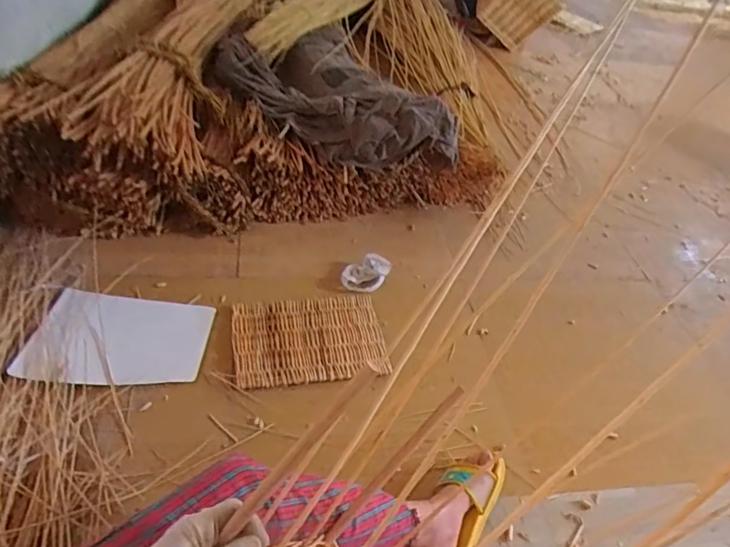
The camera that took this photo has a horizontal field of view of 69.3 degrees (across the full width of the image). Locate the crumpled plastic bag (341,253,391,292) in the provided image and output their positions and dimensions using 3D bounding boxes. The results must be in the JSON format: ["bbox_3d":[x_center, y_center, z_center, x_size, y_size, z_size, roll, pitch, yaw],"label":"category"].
[{"bbox_3d":[0.003,0.000,1.394,0.138,0.050,0.089,-20,51,-29],"label":"crumpled plastic bag"}]

